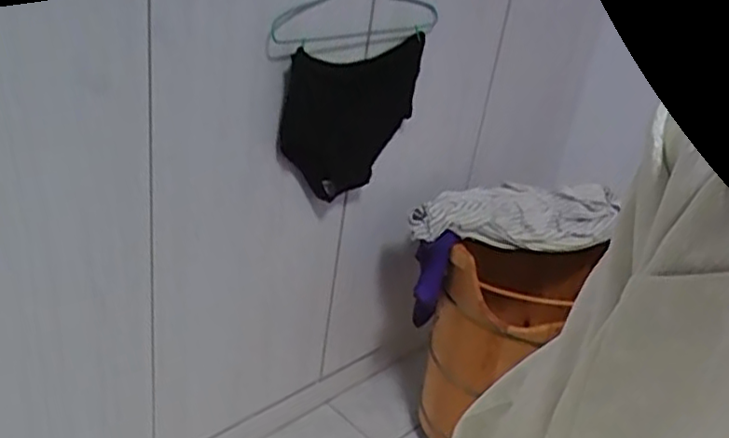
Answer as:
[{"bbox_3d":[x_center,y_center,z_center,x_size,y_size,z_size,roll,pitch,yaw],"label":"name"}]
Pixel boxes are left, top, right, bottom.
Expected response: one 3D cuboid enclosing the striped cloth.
[{"bbox_3d":[0.256,-0.007,1.226,0.368,0.089,0.120,-1,30,-17],"label":"striped cloth"}]

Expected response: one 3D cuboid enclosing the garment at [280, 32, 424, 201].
[{"bbox_3d":[-0.020,-0.148,1.046,0.038,0.240,0.269,28,34,31],"label":"garment"}]

